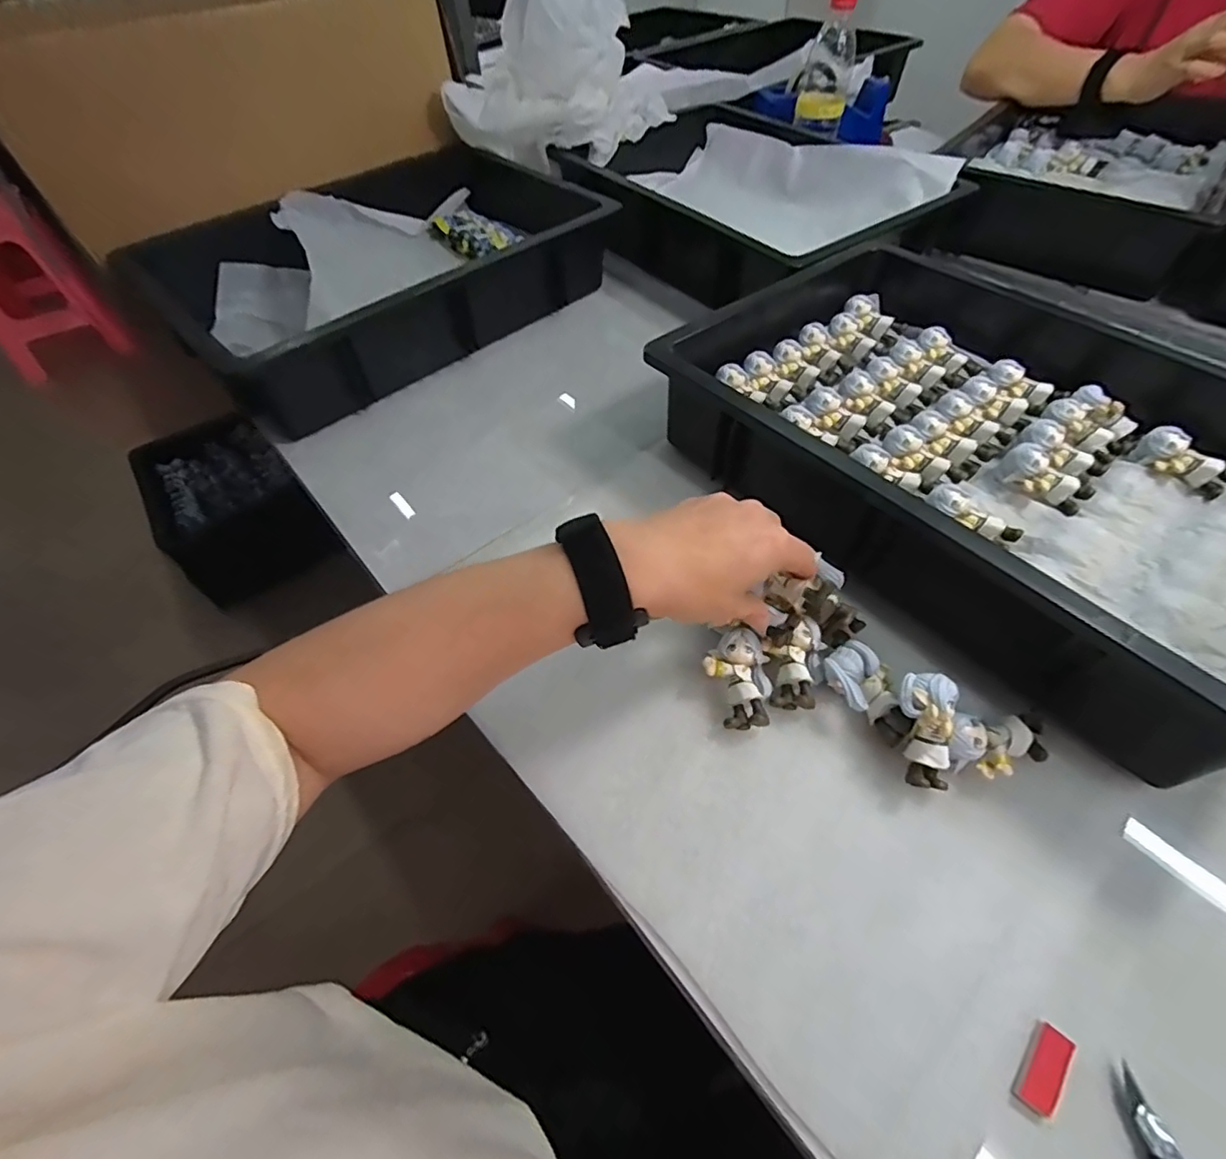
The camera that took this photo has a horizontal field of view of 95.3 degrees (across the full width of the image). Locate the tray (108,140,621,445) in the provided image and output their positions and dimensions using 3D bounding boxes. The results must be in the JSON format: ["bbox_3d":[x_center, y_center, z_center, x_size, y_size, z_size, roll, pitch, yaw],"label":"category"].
[{"bbox_3d":[-0.235,-0.364,0.646,0.313,0.093,0.492,37,62,26],"label":"tray"}]

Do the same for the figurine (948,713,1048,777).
[{"bbox_3d":[0.221,0.097,0.323,0.059,0.026,0.033,-3,53,0],"label":"figurine"}]

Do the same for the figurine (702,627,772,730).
[{"bbox_3d":[0.079,0.063,0.353,0.041,0.025,0.058,2,53,4],"label":"figurine"}]

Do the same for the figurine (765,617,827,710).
[{"bbox_3d":[0.116,0.054,0.359,0.035,0.020,0.058,17,71,12],"label":"figurine"}]

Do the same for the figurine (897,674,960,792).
[{"bbox_3d":[0.177,0.085,0.309,0.027,0.022,0.061,3,87,4],"label":"figurine"}]

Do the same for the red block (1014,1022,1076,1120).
[{"bbox_3d":[0.193,0.218,0.250,0.014,0.006,0.034,34,61,25],"label":"red block"}]

